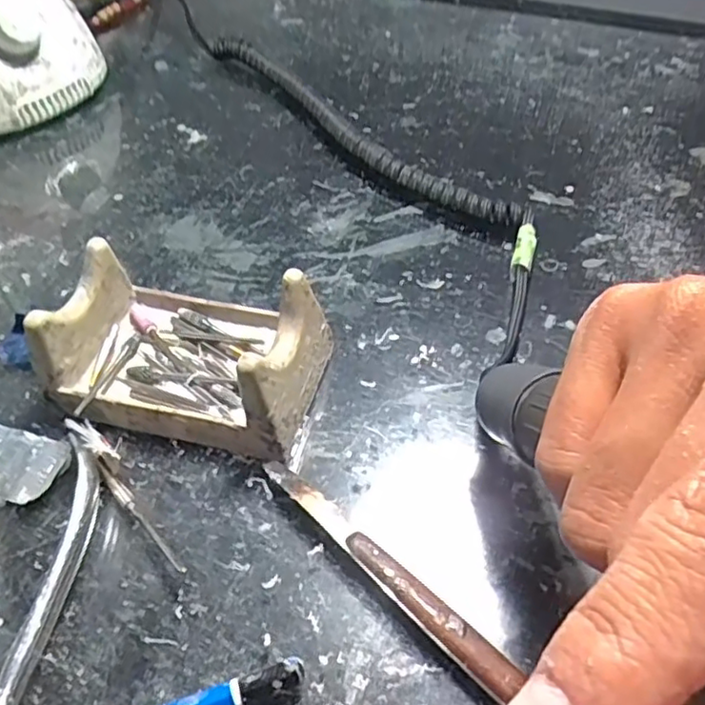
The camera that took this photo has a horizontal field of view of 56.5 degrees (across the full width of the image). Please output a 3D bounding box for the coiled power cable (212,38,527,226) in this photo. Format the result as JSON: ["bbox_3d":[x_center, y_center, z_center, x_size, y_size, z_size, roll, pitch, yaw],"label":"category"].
[{"bbox_3d":[-0.006,-0.127,0.367,0.036,0.016,0.248,-37,57,-27],"label":"coiled power cable"}]

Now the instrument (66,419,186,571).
[{"bbox_3d":[-0.079,0.047,0.228,0.009,0.006,0.078,-33,56,-24],"label":"instrument"}]

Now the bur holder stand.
[{"bbox_3d":[-0.061,-0.004,0.246,0.093,0.044,0.060,11,50,11],"label":"bur holder stand"}]

